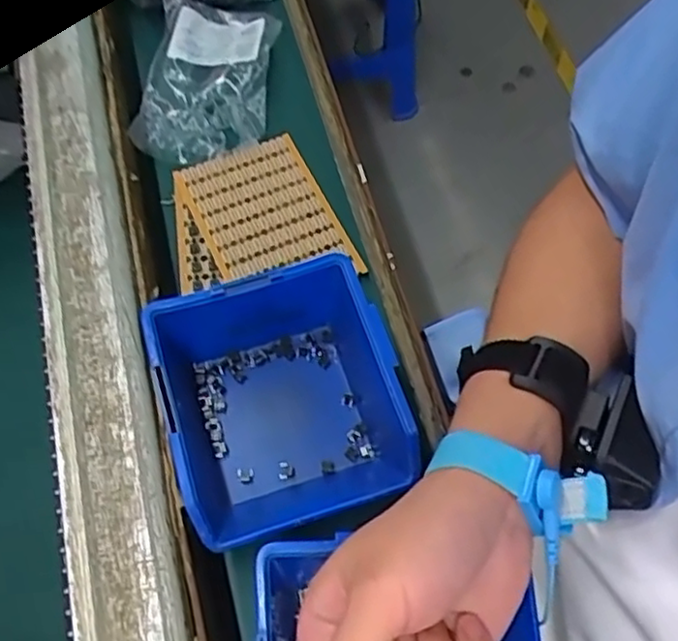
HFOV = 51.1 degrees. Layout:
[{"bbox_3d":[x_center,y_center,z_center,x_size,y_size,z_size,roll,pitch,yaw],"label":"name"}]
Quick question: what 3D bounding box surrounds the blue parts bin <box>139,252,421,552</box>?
[{"bbox_3d":[-0.030,0.048,0.394,0.123,0.068,0.128,-16,66,-9],"label":"blue parts bin"}]

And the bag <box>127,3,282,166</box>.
[{"bbox_3d":[-0.100,-0.181,0.535,0.091,0.029,0.157,6,63,2],"label":"bag"}]

